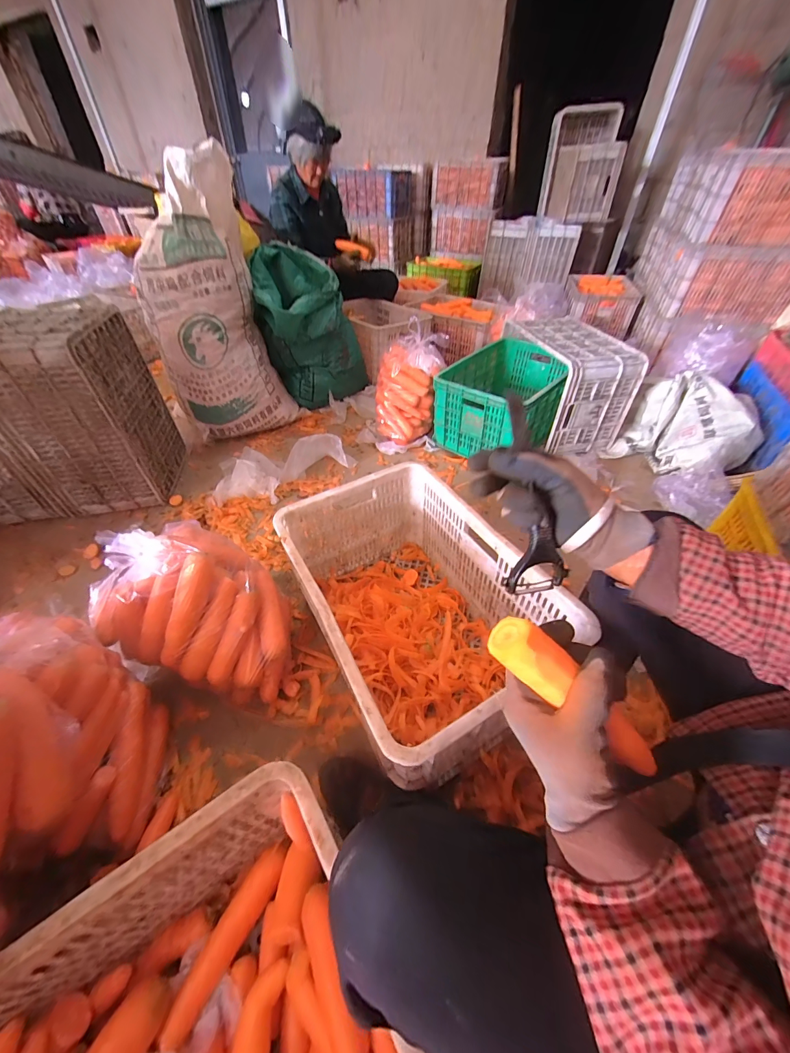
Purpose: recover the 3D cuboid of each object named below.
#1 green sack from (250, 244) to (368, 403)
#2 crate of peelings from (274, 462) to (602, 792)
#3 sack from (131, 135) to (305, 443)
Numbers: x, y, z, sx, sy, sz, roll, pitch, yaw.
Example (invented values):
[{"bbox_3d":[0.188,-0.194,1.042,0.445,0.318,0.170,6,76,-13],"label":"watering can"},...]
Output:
[{"bbox_3d":[-0.335,-0.785,1.460,0.380,0.502,0.345,-7,45,-7],"label":"green sack"},{"bbox_3d":[0.028,0.159,0.722,0.350,0.277,0.515,-22,48,-21],"label":"crate of peelings"},{"bbox_3d":[-0.616,-0.708,1.225,0.380,0.774,0.248,-21,48,-20],"label":"sack"}]

